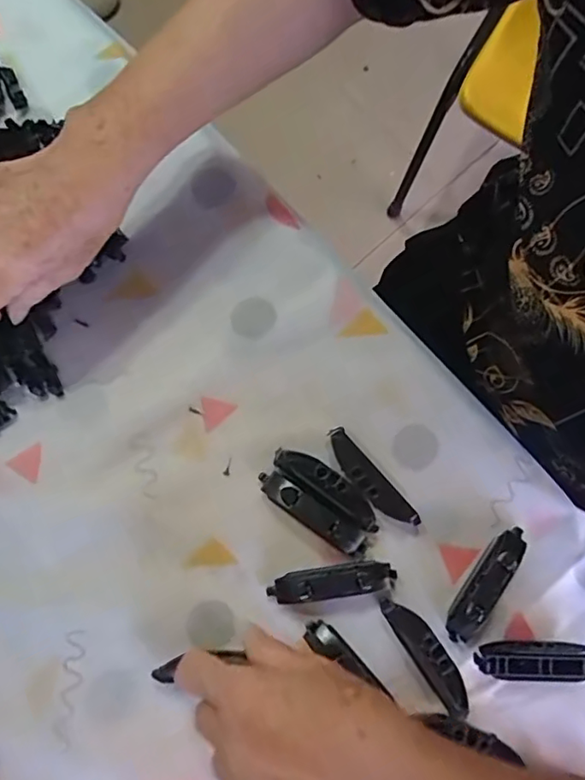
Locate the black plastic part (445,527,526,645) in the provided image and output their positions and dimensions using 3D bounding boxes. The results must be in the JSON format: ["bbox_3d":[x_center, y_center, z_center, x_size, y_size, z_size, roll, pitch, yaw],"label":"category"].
[{"bbox_3d":[0.127,0.125,0.358,0.017,0.016,0.081,35,80,5],"label":"black plastic part"}]

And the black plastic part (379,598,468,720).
[{"bbox_3d":[0.086,0.167,0.352,0.019,0.013,0.081,-33,81,-7],"label":"black plastic part"}]

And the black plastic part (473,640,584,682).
[{"bbox_3d":[0.157,0.172,0.352,0.081,0.018,0.021,-1,79,-2],"label":"black plastic part"}]

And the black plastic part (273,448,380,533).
[{"bbox_3d":[0.024,0.064,0.370,0.080,0.012,0.019,35,80,5],"label":"black plastic part"}]

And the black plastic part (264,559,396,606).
[{"bbox_3d":[0.026,0.125,0.359,0.081,0.015,0.018,-8,79,-3],"label":"black plastic part"}]

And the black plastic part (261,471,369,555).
[{"bbox_3d":[0.013,0.080,0.367,0.081,0.014,0.019,35,80,5],"label":"black plastic part"}]

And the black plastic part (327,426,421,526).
[{"bbox_3d":[0.051,0.060,0.372,0.019,0.012,0.080,-39,82,-8],"label":"black plastic part"}]

